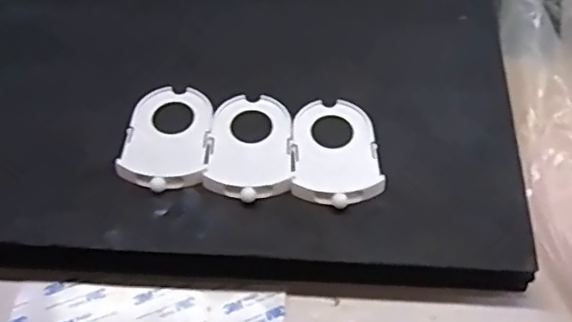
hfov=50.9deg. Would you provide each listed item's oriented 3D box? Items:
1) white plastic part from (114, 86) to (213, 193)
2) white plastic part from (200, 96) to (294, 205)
[{"bbox_3d":[-0.079,-0.018,0.409,0.059,0.008,0.081,6,59,3],"label":"white plastic part"},{"bbox_3d":[-0.024,-0.011,0.405,0.056,0.007,0.079,5,59,3],"label":"white plastic part"}]

